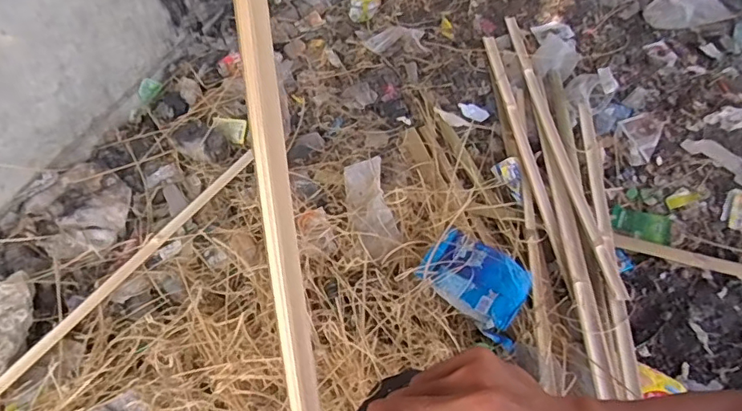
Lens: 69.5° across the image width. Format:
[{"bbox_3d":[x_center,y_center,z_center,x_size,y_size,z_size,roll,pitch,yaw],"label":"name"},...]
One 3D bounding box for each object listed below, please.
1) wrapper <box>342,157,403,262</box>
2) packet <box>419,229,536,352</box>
[{"bbox_3d":[0.002,-0.004,1.105,0.083,0.022,0.242,-11,53,-6],"label":"wrapper"},{"bbox_3d":[0.193,0.136,0.960,0.208,0.042,0.137,34,61,25],"label":"packet"}]

